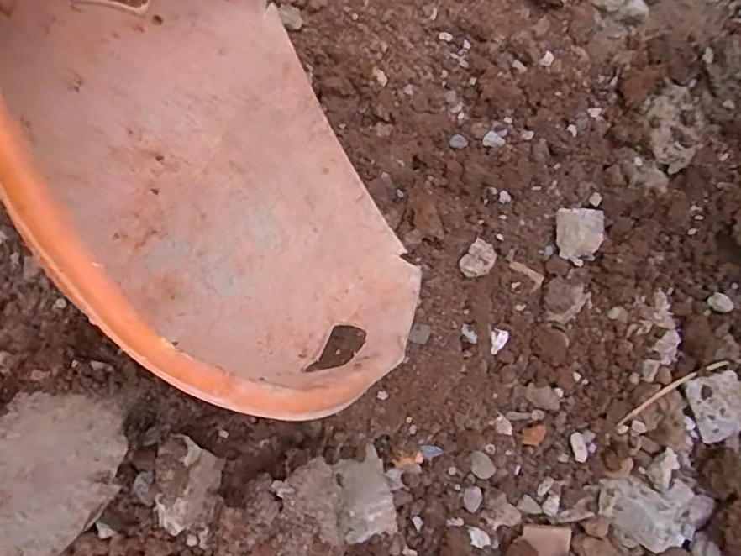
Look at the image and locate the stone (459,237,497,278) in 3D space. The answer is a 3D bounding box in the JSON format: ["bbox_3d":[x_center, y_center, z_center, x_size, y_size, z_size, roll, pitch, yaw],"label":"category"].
[{"bbox_3d":[0.143,-0.025,0.756,0.039,0.017,0.054,36,77,11],"label":"stone"}]

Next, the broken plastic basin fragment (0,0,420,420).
[{"bbox_3d":[-0.136,-0.085,0.492,0.130,0.411,0.414,-28,94,28],"label":"broken plastic basin fragment"}]

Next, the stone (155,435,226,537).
[{"bbox_3d":[-0.173,0.194,0.538,0.051,0.053,0.082,9,73,4],"label":"stone"}]

